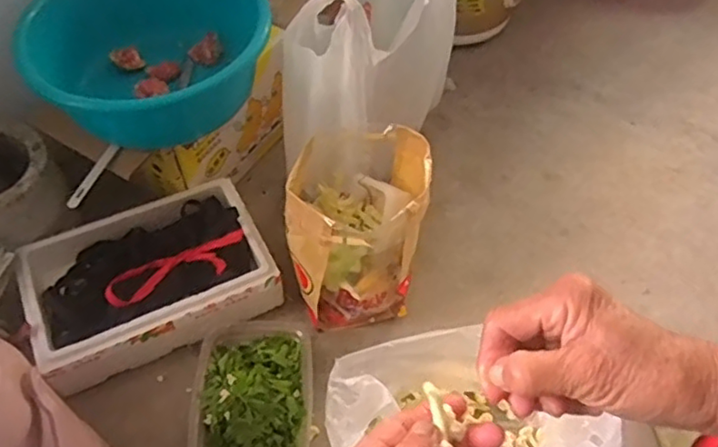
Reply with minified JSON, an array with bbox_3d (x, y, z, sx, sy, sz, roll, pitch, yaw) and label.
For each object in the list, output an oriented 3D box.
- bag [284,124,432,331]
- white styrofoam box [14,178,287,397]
[{"bbox_3d":[-0.001,0.003,0.846,0.165,0.210,0.206,4,52,1],"label":"bag"},{"bbox_3d":[-0.280,0.080,0.856,0.308,0.076,0.214,-20,56,-16],"label":"white styrofoam box"}]

